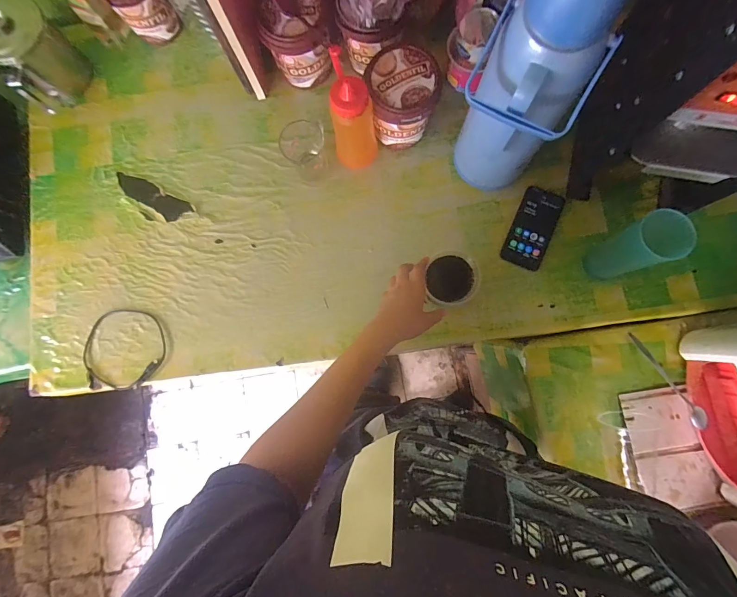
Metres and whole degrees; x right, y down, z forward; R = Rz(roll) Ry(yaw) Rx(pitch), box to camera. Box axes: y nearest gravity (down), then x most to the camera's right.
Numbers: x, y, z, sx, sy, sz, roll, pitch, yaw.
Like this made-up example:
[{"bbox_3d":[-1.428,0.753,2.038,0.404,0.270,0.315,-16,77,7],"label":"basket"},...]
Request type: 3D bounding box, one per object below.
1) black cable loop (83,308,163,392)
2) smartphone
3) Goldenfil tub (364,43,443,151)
[{"bbox_3d":[-0.459,0.095,0.681,0.158,0.008,0.148,0,82,2],"label":"black cable loop"},{"bbox_3d":[0.305,-0.132,0.671,0.071,0.014,0.153,24,84,5],"label":"smartphone"},{"bbox_3d":[0.059,-0.347,0.652,0.113,0.134,0.117,0,82,2],"label":"Goldenfil tub"}]

